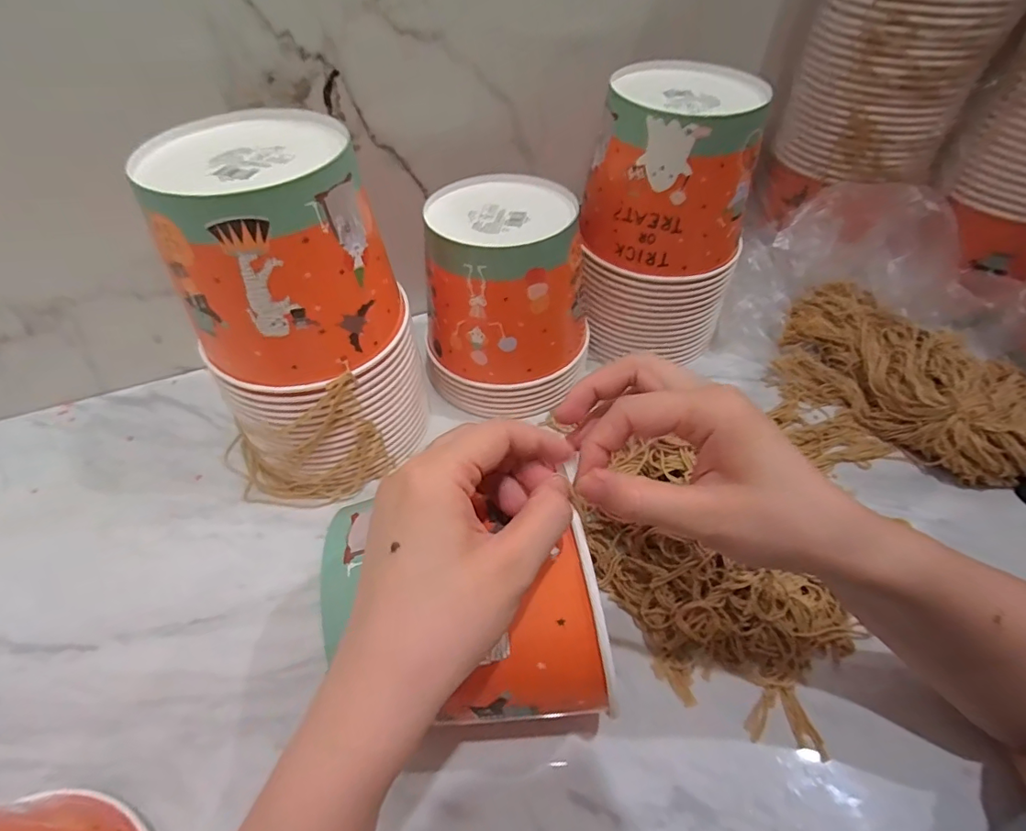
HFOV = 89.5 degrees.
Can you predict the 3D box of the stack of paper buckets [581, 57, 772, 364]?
[{"bbox_3d":[0.148,-0.181,0.495,0.148,0.228,0.128,16,51,14],"label":"stack of paper buckets"}]

